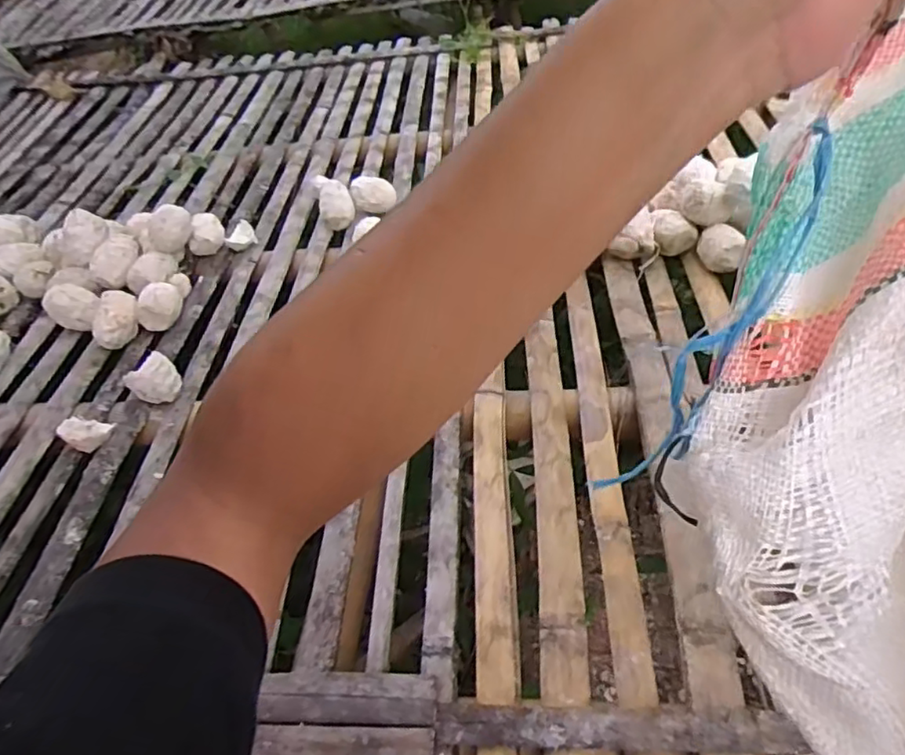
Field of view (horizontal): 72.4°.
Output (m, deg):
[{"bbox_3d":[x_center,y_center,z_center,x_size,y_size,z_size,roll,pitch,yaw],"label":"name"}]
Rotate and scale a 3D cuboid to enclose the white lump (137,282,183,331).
[{"bbox_3d":[-0.458,-0.111,0.973,0.068,0.049,0.070,-22,51,-11],"label":"white lump"}]

